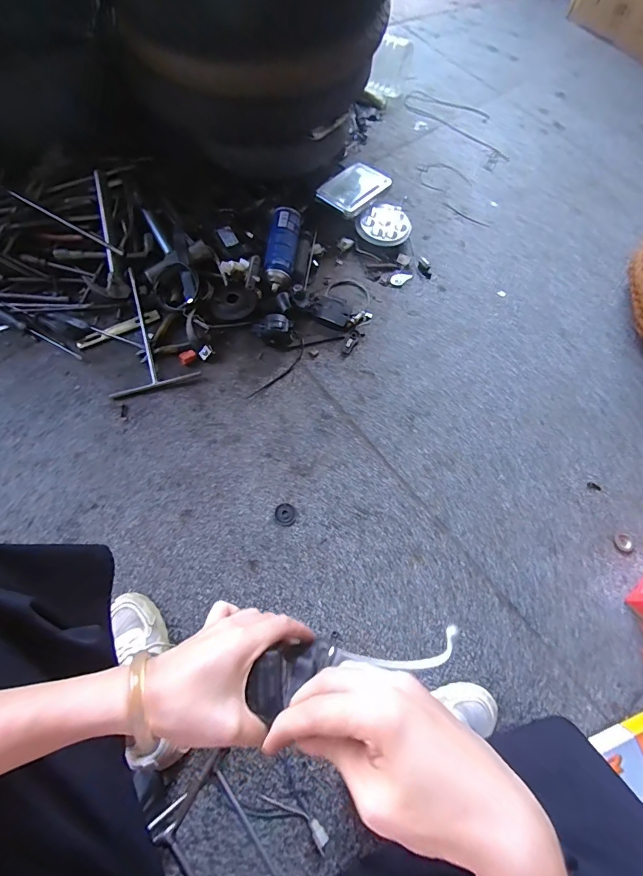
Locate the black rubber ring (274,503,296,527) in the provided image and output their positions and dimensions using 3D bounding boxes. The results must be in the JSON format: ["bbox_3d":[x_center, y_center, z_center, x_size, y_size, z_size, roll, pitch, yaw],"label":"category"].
[{"bbox_3d":[-0.067,0.143,0.752,0.040,0.004,0.040,1,70,-2],"label":"black rubber ring"}]

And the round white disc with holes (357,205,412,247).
[{"bbox_3d":[0.160,-0.525,0.999,0.142,0.037,0.116,-38,76,-14],"label":"round white disc with holes"}]

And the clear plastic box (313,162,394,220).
[{"bbox_3d":[0.083,-0.620,0.997,0.118,0.025,0.182,42,72,13],"label":"clear plastic box"}]

